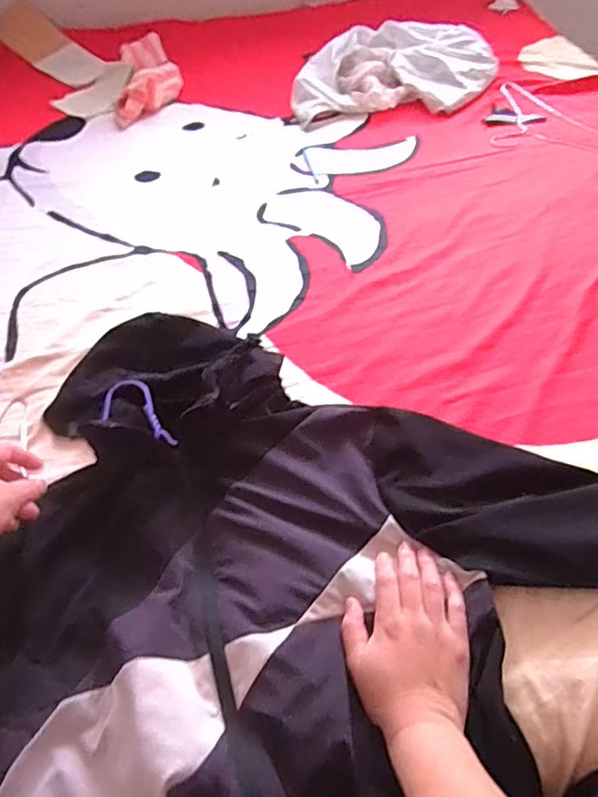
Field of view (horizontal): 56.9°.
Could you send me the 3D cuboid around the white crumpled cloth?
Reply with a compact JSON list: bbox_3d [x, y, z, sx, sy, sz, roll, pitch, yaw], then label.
[{"bbox_3d":[0.210,-0.742,1.224,0.424,0.084,0.324,0,50,3],"label":"white crumpled cloth"}]

